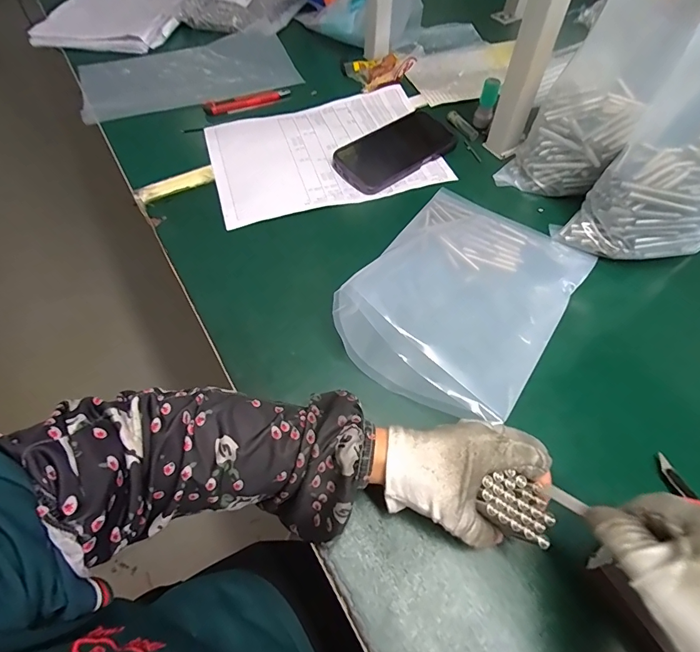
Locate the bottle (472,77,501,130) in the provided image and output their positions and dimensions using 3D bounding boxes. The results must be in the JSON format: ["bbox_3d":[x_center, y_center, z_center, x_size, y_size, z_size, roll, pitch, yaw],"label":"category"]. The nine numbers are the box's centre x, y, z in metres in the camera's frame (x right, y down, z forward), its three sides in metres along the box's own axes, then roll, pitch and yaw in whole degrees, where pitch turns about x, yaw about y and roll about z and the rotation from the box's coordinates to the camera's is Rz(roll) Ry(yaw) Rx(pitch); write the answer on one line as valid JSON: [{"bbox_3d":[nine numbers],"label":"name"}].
[{"bbox_3d":[0.186,-0.304,0.570,0.021,0.058,0.020,2,56,1],"label":"bottle"}]

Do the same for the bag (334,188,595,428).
[{"bbox_3d":[0.113,-0.047,0.393,0.176,0.066,0.258,33,62,20],"label":"bag"}]

